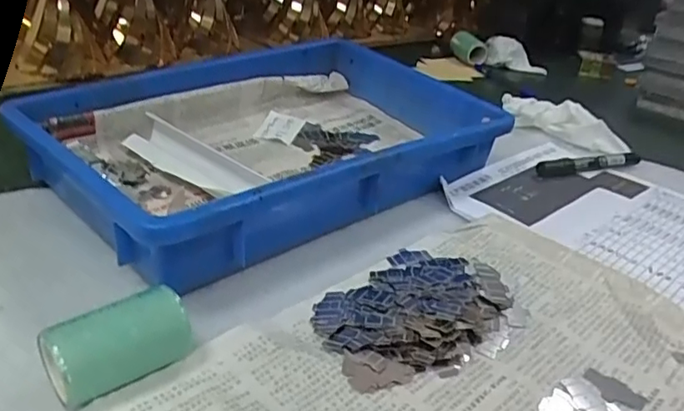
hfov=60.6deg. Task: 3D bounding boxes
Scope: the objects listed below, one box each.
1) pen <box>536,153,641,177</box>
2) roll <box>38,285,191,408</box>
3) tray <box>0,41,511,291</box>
[{"bbox_3d":[0.254,-0.042,0.595,0.127,0.016,0.018,-4,32,-20],"label":"pen"},{"bbox_3d":[-0.112,0.073,0.296,0.068,0.038,0.030,-17,38,-36],"label":"roll"},{"bbox_3d":[-0.058,-0.062,0.520,0.368,0.065,0.252,-19,39,-38],"label":"tray"}]

